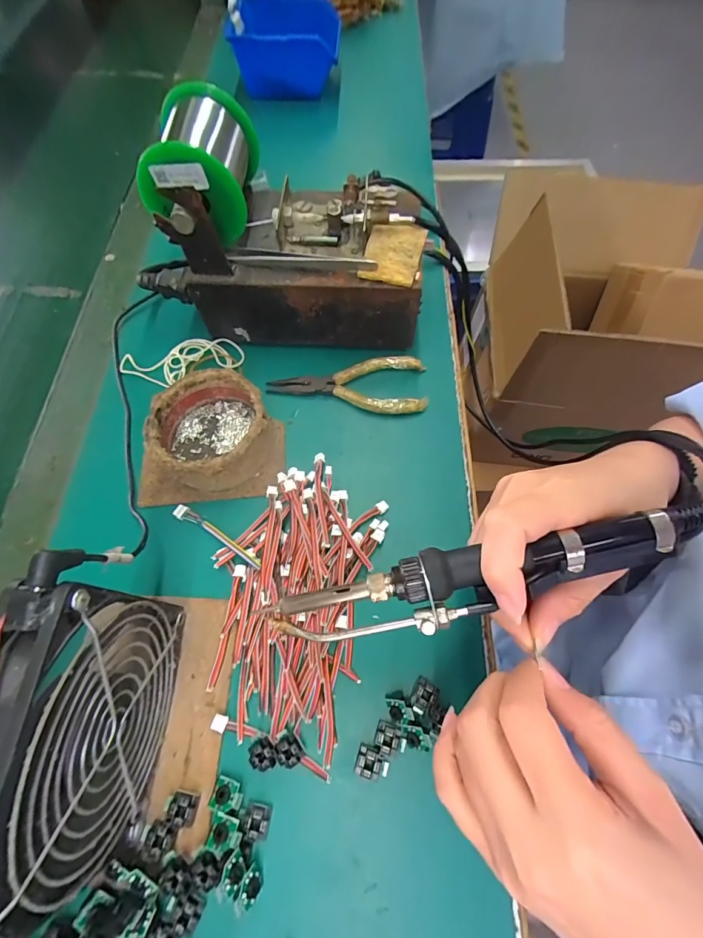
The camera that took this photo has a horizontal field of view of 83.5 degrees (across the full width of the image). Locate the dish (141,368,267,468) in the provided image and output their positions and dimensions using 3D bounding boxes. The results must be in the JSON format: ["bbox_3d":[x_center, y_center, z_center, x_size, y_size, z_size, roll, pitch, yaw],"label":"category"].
[{"bbox_3d":[-0.104,-0.031,0.297,0.078,0.040,0.078,0,66,1],"label":"dish"}]

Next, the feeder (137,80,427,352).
[{"bbox_3d":[-0.055,-0.187,0.315,0.222,0.133,0.115,2,66,2],"label":"feeder"}]

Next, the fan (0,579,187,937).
[{"bbox_3d":[-0.120,0.120,0.181,0.025,0.128,0.116,2,66,2],"label":"fan"}]

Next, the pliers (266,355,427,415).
[{"bbox_3d":[-0.004,-0.070,0.332,0.129,0.011,0.052,0,66,1],"label":"pliers"}]

